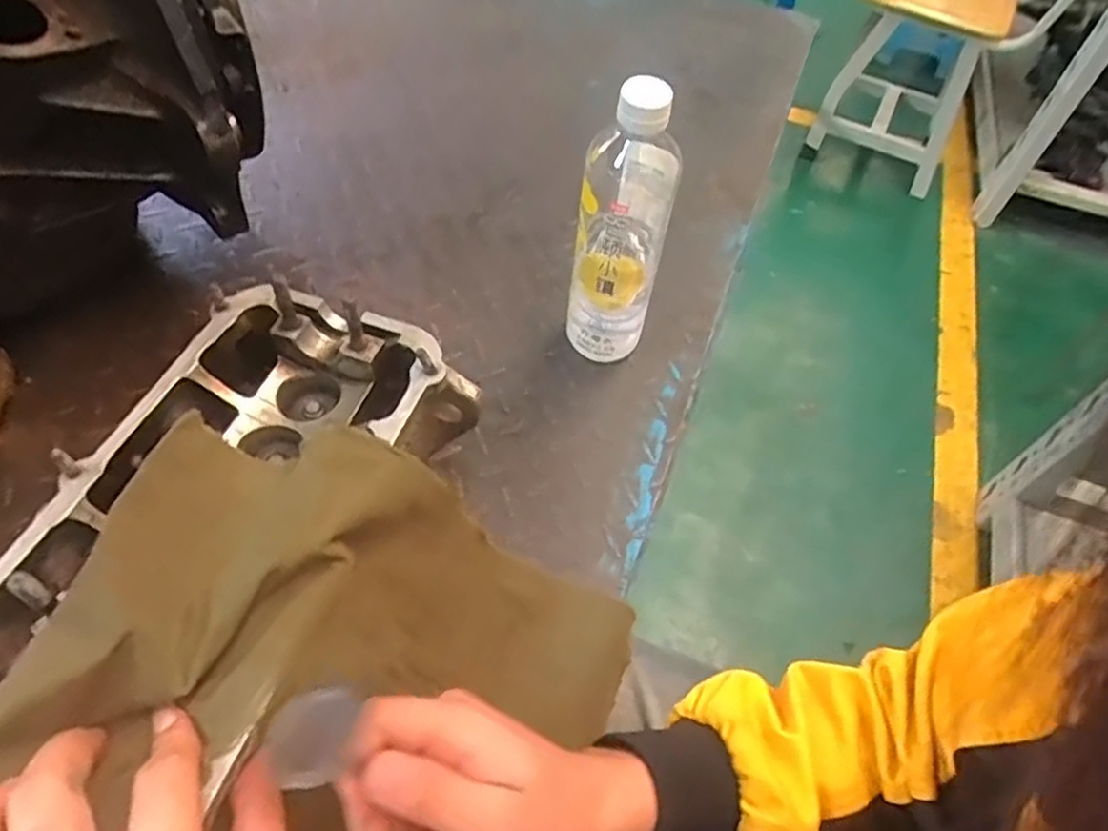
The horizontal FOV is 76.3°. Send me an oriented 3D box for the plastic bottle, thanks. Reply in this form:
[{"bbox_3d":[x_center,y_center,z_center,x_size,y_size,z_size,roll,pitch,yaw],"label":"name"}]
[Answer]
[{"bbox_3d":[0.047,-0.124,0.495,0.065,0.219,0.061,14,54,3],"label":"plastic bottle"}]

